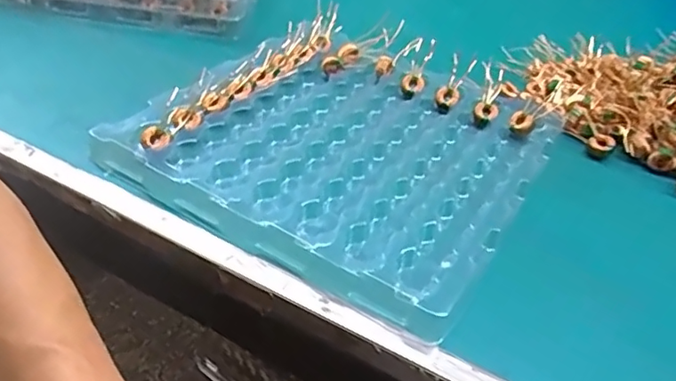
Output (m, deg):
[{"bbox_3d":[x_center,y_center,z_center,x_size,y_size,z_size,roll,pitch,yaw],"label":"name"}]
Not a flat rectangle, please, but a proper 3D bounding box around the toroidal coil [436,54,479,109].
[{"bbox_3d":[0.112,-0.104,0.536,0.022,0.011,0.066,20,55,16],"label":"toroidal coil"}]

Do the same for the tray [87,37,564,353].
[{"bbox_3d":[0.010,-0.042,0.456,0.277,0.034,0.280,27,46,20],"label":"tray"}]

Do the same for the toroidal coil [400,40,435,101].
[{"bbox_3d":[0.082,-0.120,0.557,0.023,0.013,0.081,19,55,15],"label":"toroidal coil"}]

